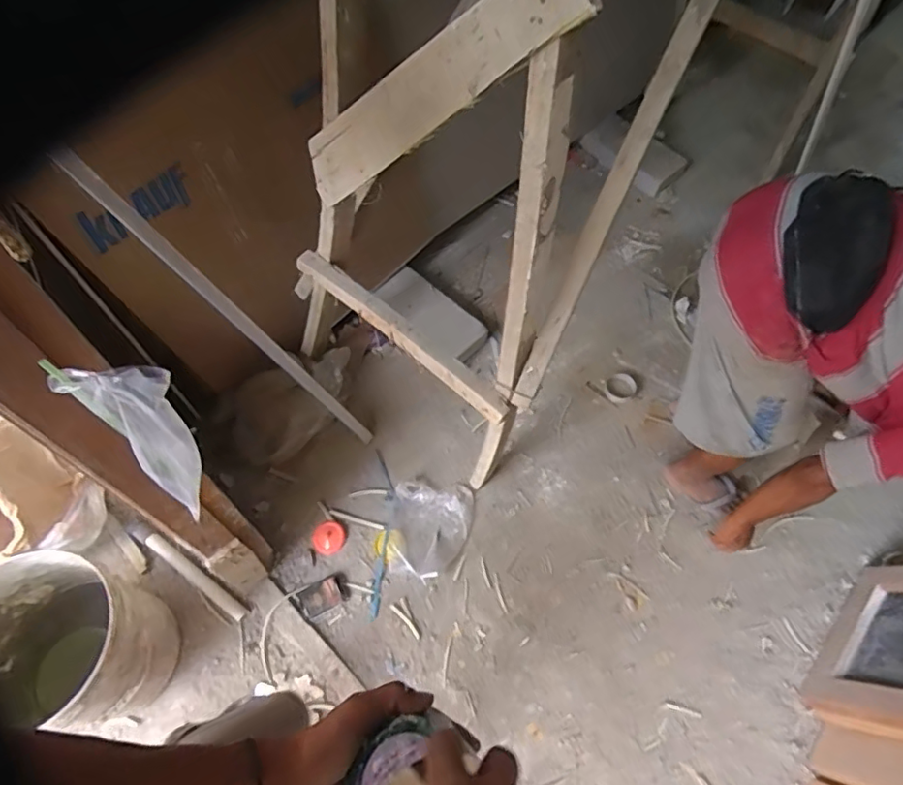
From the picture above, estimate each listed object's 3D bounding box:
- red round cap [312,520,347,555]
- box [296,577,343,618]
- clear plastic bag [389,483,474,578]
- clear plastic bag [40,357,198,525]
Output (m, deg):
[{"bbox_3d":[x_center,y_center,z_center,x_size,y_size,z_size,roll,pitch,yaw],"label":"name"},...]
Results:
[{"bbox_3d":[-0.313,0.371,1.420,0.080,0.008,0.085,2,60,-3],"label":"red round cap"},{"bbox_3d":[-0.315,0.496,1.340,0.094,0.017,0.068,-24,65,-17],"label":"box"},{"bbox_3d":[-0.050,0.352,1.440,0.208,0.021,0.231,2,60,-3],"label":"clear plastic bag"},{"bbox_3d":[-0.307,0.040,0.557,0.081,0.205,0.066,23,61,8],"label":"clear plastic bag"}]

